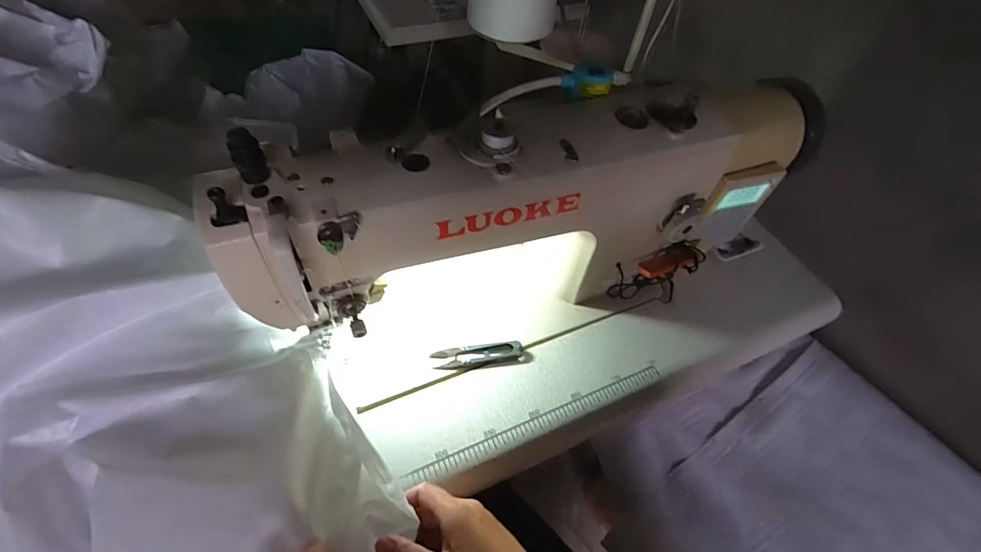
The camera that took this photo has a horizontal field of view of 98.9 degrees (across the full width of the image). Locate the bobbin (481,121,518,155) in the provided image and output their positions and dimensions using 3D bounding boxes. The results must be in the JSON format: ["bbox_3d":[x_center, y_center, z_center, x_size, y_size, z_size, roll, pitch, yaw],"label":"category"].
[{"bbox_3d":[0.007,-0.106,0.324,0.021,0.014,0.025,39,60,21],"label":"bobbin"}]

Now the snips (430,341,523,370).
[{"bbox_3d":[-0.013,0.087,0.461,0.098,0.008,0.024,-4,54,-9],"label":"snips"}]

